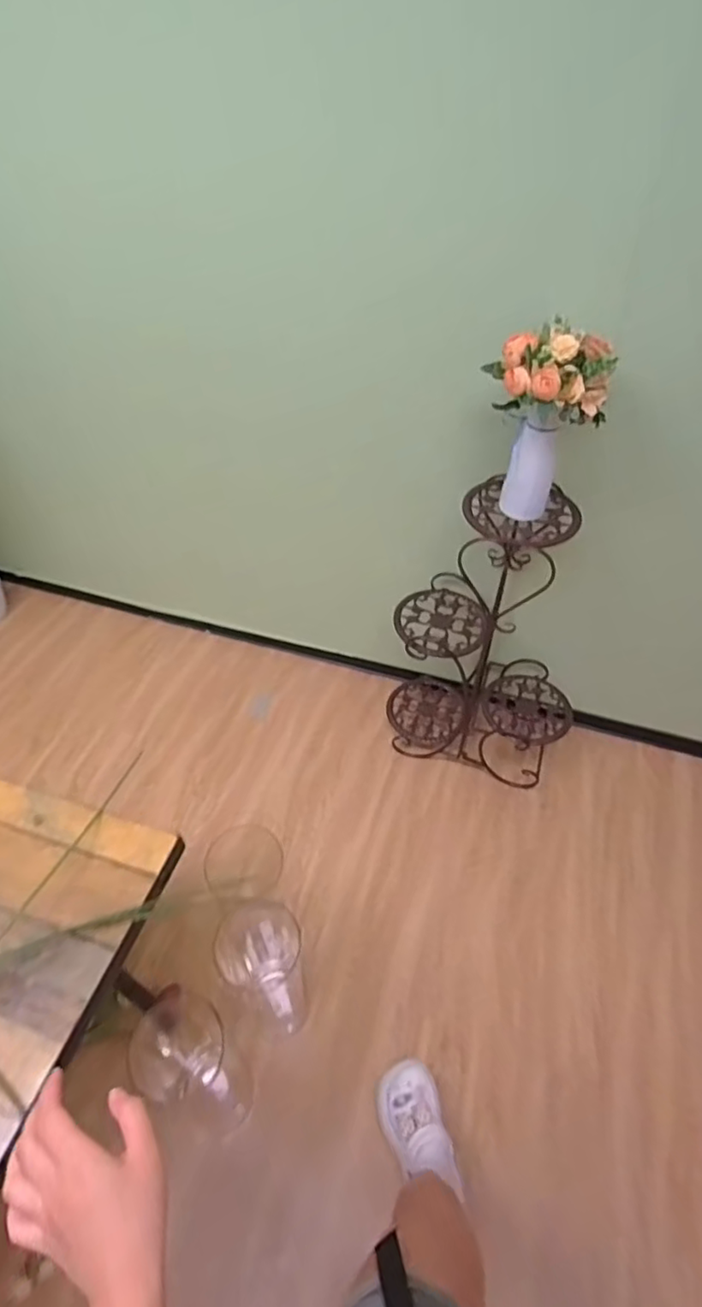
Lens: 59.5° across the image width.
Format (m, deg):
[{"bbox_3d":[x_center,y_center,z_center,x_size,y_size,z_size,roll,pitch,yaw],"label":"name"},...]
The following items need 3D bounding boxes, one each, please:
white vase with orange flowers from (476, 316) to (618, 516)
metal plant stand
[{"bbox_3d":[0.323,-0.383,1.074,0.144,0.319,0.170,-11,48,-10],"label":"white vase with orange flowers"},{"bbox_3d":[0.329,-0.031,1.453,0.433,0.718,0.258,17,49,15],"label":"metal plant stand"}]

